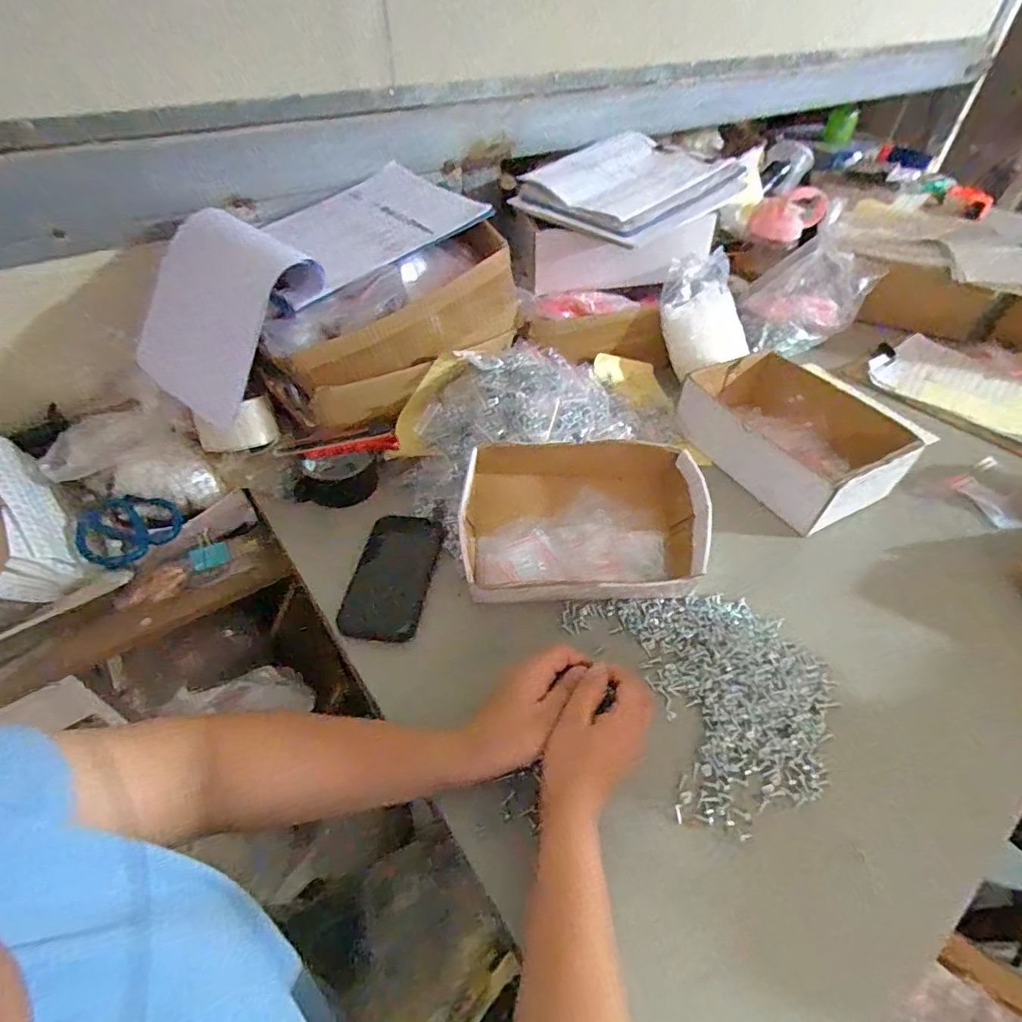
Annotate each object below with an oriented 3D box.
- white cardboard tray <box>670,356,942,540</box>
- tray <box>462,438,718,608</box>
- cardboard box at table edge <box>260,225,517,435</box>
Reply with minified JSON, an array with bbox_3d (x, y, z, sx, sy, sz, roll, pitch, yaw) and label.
[{"bbox_3d":[0.380,-0.110,0.723,0.204,0.082,0.257,-23,51,-22],"label":"white cardboard tray"},{"bbox_3d":[0.078,0.004,0.582,0.251,0.087,0.182,0,46,-1],"label":"tray"},{"bbox_3d":[-0.142,-0.236,0.687,0.346,0.148,0.084,-35,55,-12],"label":"cardboard box at table edge"}]

